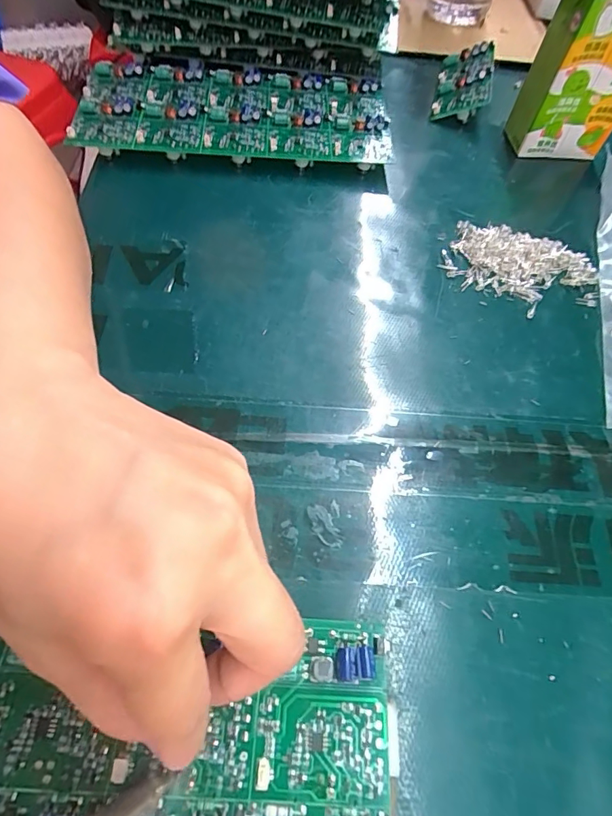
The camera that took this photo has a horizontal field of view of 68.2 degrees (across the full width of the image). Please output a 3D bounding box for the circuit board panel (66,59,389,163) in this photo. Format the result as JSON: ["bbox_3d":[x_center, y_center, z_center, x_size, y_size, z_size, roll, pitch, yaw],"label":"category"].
[{"bbox_3d":[-0.053,-0.222,0.344,0.222,0.023,0.106,2,61,-1],"label":"circuit board panel"}]

